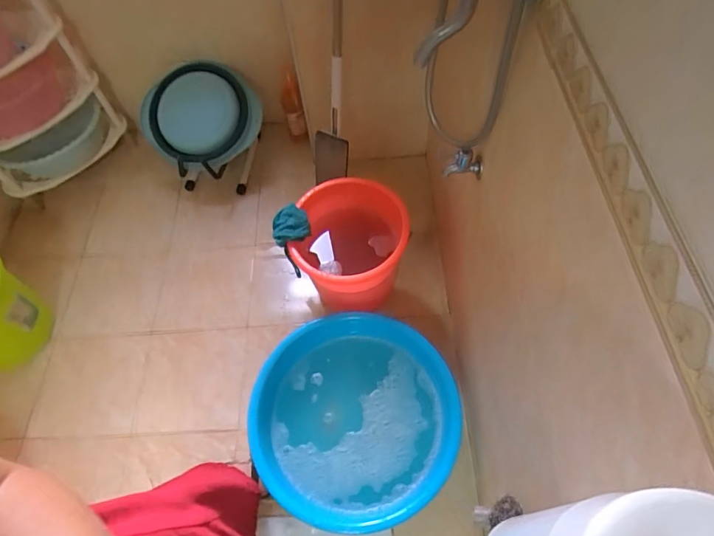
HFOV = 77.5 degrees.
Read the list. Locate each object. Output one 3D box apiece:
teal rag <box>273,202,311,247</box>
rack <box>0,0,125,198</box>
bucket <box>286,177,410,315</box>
[{"bbox_3d":[-0.171,-0.111,1.153,0.095,0.058,0.081,-10,60,-2],"label":"teal rag"},{"bbox_3d":[-1.062,-0.589,1.349,0.431,0.654,0.299,-29,62,-12],"label":"rack"},{"bbox_3d":[-0.015,-0.031,1.273,0.295,0.308,0.303,-2,60,3],"label":"bucket"}]

